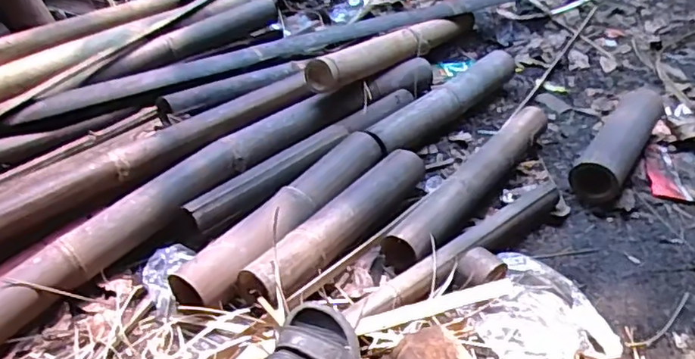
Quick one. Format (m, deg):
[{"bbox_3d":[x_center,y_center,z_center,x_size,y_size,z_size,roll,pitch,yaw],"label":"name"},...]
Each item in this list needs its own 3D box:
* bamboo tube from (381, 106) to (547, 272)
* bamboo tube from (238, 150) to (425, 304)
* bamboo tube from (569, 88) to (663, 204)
[{"bbox_3d":[0.225,-0.001,1.049,0.079,0.067,0.478,26,44,29],"label":"bamboo tube"},{"bbox_3d":[-0.004,0.059,0.937,0.072,0.060,0.419,23,42,30],"label":"bamboo tube"},{"bbox_3d":[0.523,-0.077,1.139,0.093,0.081,0.356,22,43,26],"label":"bamboo tube"}]

